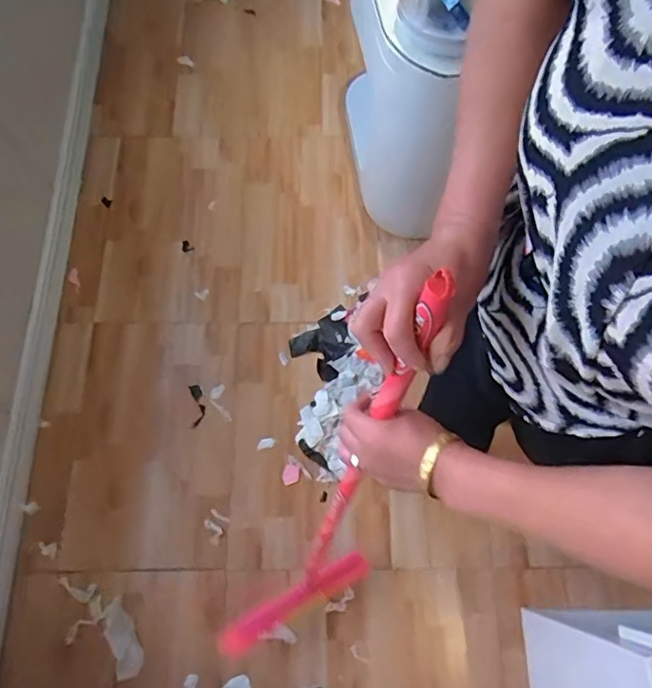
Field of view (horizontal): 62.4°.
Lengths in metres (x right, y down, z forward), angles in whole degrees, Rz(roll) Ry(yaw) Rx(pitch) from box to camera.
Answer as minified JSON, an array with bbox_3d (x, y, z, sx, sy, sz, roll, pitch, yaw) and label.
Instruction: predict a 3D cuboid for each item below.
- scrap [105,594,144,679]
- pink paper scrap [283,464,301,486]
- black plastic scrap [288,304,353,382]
[{"bbox_3d":[-0.449,0.643,1.179,0.065,0.013,0.159,-25,72,-8],"label":"scrap"},{"bbox_3d":[-0.082,0.305,1.265,0.042,0.008,0.044,-13,74,0],"label":"pink paper scrap"},{"bbox_3d":[0.012,0.000,1.369,0.179,0.028,0.150,-36,74,-12],"label":"black plastic scrap"}]

